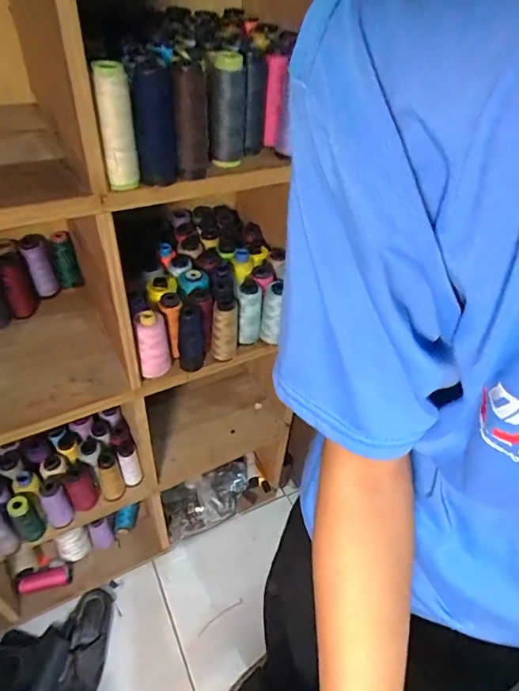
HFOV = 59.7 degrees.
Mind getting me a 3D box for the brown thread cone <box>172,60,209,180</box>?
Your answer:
[{"bbox_3d":[-0.074,-0.247,0.501,0.034,0.114,0.043,-1,43,-7],"label":"brown thread cone"}]

